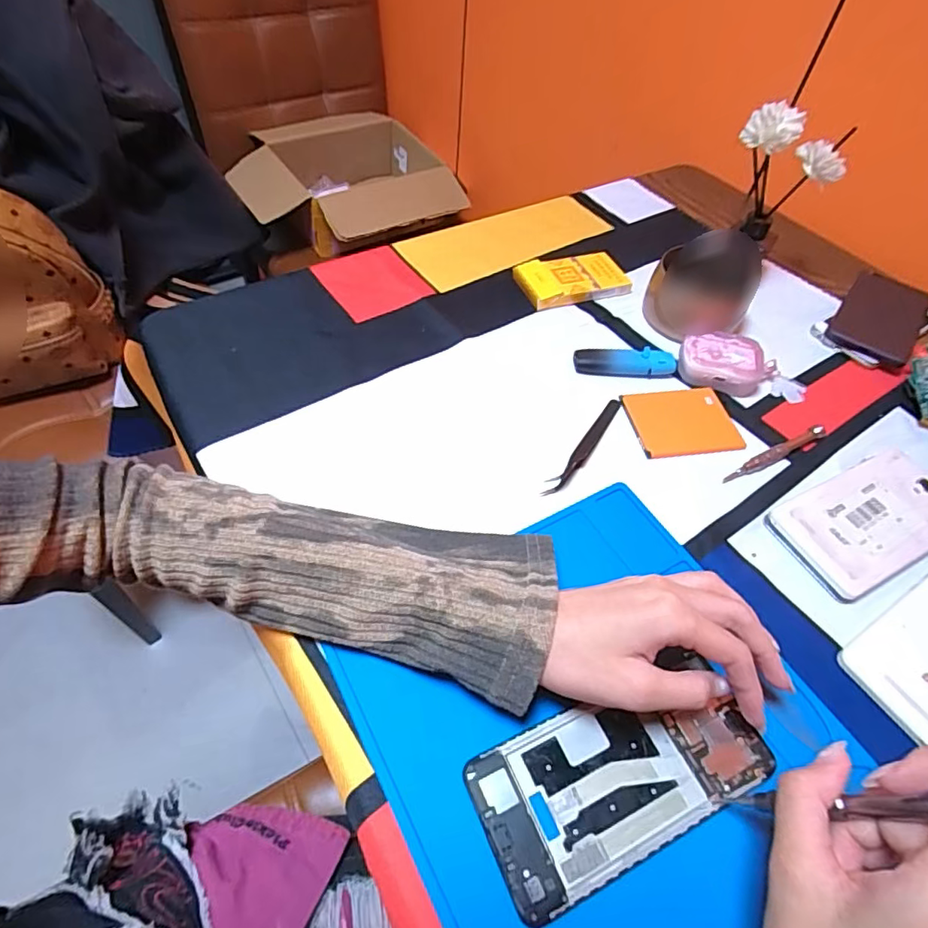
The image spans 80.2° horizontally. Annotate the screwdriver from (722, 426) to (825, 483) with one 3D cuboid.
[{"bbox_3d":[0.238,-0.008,0.417,0.105,0.009,0.010,-24,58,-21],"label":"screwdriver"}]

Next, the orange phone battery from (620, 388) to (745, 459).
[{"bbox_3d":[0.170,-0.034,0.432,0.081,0.004,0.065,-6,53,-9],"label":"orange phone battery"}]

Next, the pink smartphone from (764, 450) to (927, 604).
[{"bbox_3d":[0.283,0.038,0.381,0.142,0.012,0.071,-20,57,-19],"label":"pink smartphone"}]

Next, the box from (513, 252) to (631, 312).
[{"bbox_3d":[0.105,-0.178,0.530,0.106,0.014,0.060,-14,55,-15],"label":"box"}]

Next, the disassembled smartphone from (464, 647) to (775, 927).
[{"bbox_3d":[0.080,0.155,0.277,0.147,0.006,0.076,-13,55,-15],"label":"disassembled smartphone"}]

